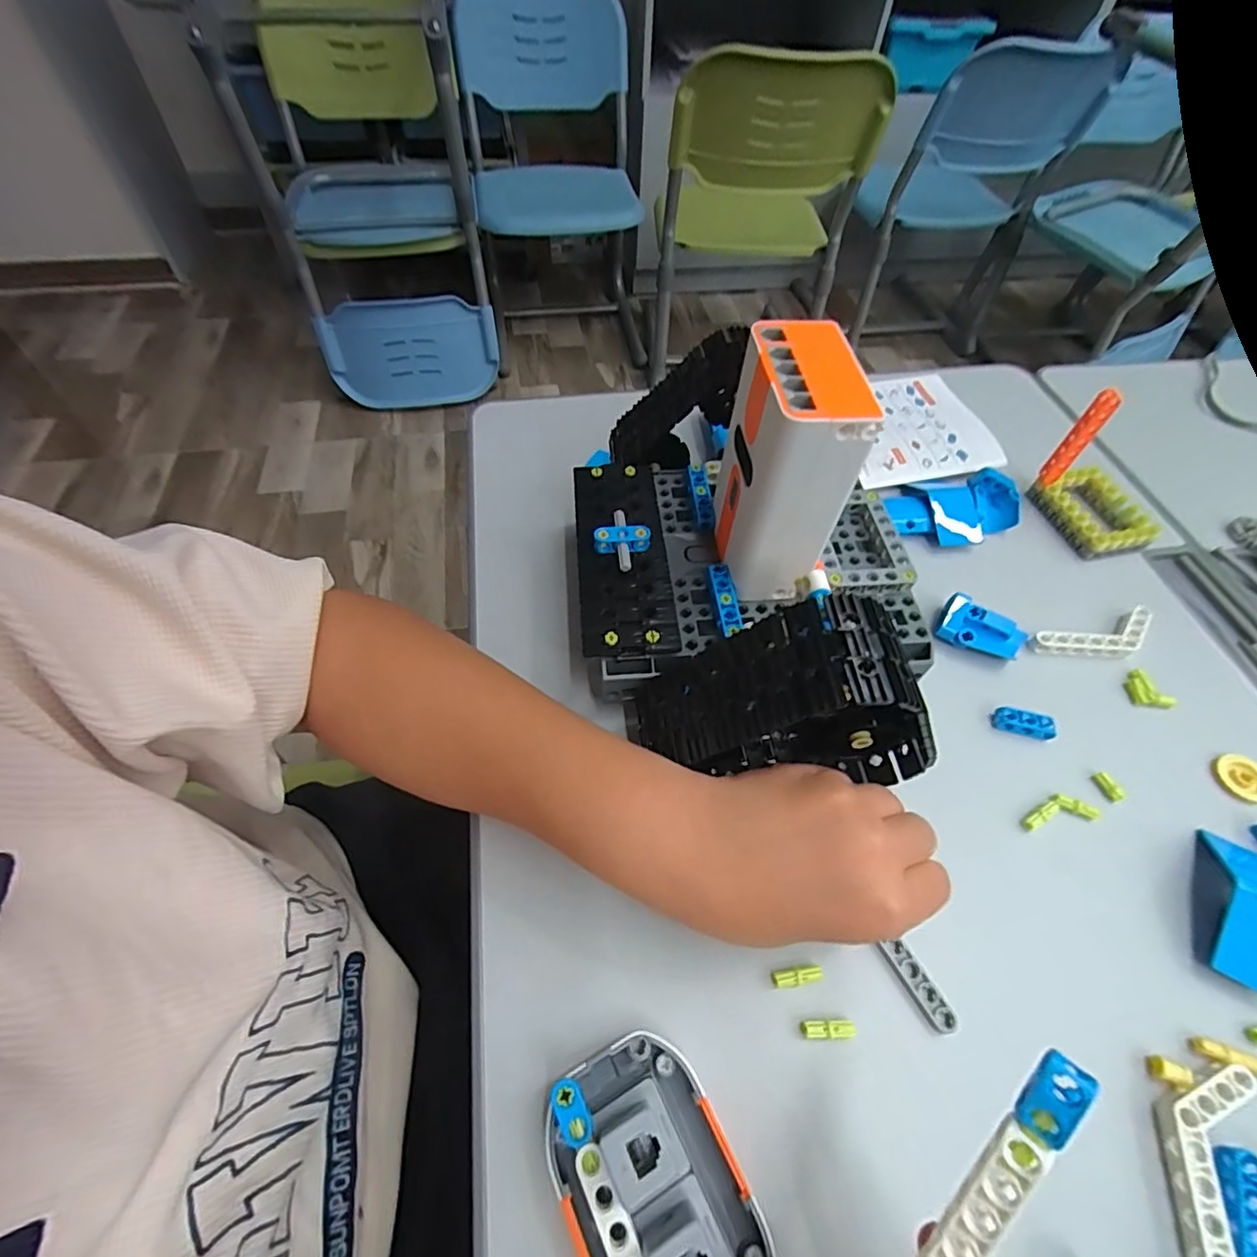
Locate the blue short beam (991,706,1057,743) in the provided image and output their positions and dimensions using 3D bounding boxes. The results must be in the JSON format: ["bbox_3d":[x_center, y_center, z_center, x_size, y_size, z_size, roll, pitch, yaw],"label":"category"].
[{"bbox_3d":[0.216,0.052,0.318,0.031,0.008,0.012,12,55,5],"label":"blue short beam"}]

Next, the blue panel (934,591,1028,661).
[{"bbox_3d":[0.212,0.001,0.349,0.048,0.016,0.030,25,57,14],"label":"blue panel"}]

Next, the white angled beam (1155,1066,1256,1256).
[{"bbox_3d":[0.212,0.199,0.215,0.024,0.009,0.078,27,58,15],"label":"white angled beam"}]

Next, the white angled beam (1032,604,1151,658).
[{"bbox_3d":[0.283,0.007,0.351,0.078,0.010,0.026,-12,56,-11],"label":"white angled beam"}]

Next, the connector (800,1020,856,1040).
[{"bbox_3d":[0.082,0.165,0.240,0.021,0.005,0.006,1,55,-2],"label":"connector"}]

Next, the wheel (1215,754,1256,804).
[{"bbox_3d":[0.326,0.079,0.309,0.024,0.005,0.025,1,55,-2],"label":"wheel"}]

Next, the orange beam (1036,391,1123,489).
[{"bbox_3d":[0.297,-0.124,0.388,0.014,0.071,0.007,34,60,20],"label":"orange beam"}]

